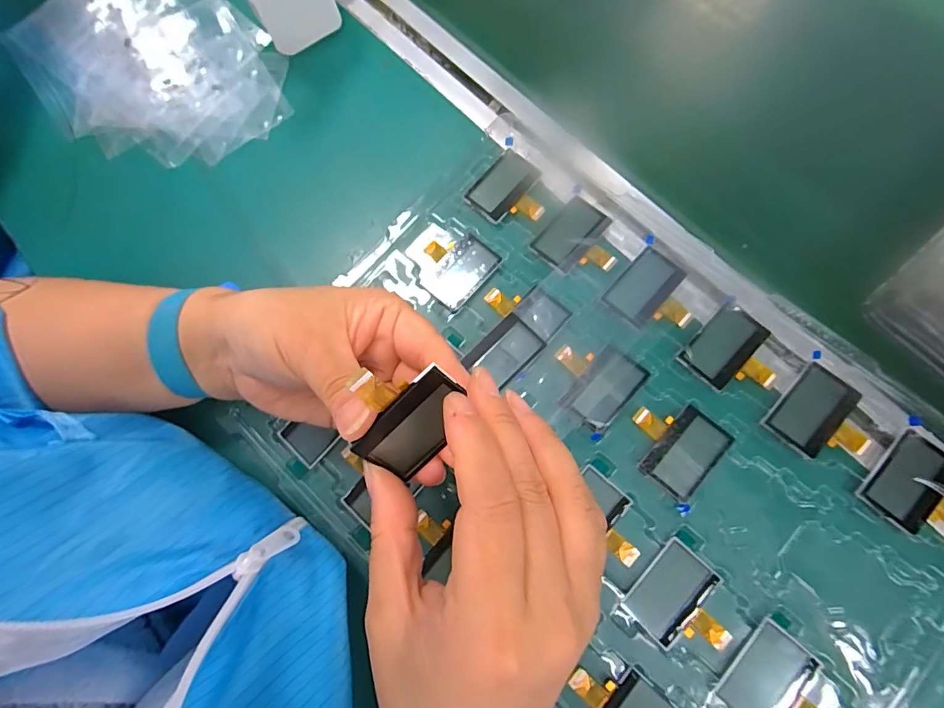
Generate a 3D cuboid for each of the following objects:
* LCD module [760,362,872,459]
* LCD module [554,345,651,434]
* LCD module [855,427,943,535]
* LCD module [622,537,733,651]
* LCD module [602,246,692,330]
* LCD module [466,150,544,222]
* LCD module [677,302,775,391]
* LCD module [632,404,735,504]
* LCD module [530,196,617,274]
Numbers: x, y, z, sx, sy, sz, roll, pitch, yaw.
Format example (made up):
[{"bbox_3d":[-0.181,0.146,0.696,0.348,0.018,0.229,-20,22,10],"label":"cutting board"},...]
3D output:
[{"bbox_3d":[0.191,0.035,0.251,0.046,0.004,0.046,42,82,13],"label":"LCD module"},{"bbox_3d":[0.069,0.014,0.268,0.048,0.004,0.045,39,82,12],"label":"LCD module"},{"bbox_3d":[0.232,0.070,0.238,0.045,0.004,0.046,42,82,13],"label":"LCD module"},{"bbox_3d":[0.109,0.129,0.237,0.047,0.004,0.045,42,82,13],"label":"LCD module"},{"bbox_3d":[0.110,-0.035,0.277,0.045,0.005,0.045,42,82,13],"label":"LCD module"},{"bbox_3d":[0.027,-0.105,0.301,0.046,0.004,0.045,42,82,13],"label":"LCD module"},{"bbox_3d":[0.150,0.001,0.263,0.046,0.005,0.046,-43,77,-7],"label":"LCD module"},{"bbox_3d":[0.111,0.049,0.256,0.047,0.004,0.046,40,82,13],"label":"LCD module"},{"bbox_3d":[0.068,-0.070,0.288,0.044,0.005,0.046,-44,77,-7],"label":"LCD module"}]

